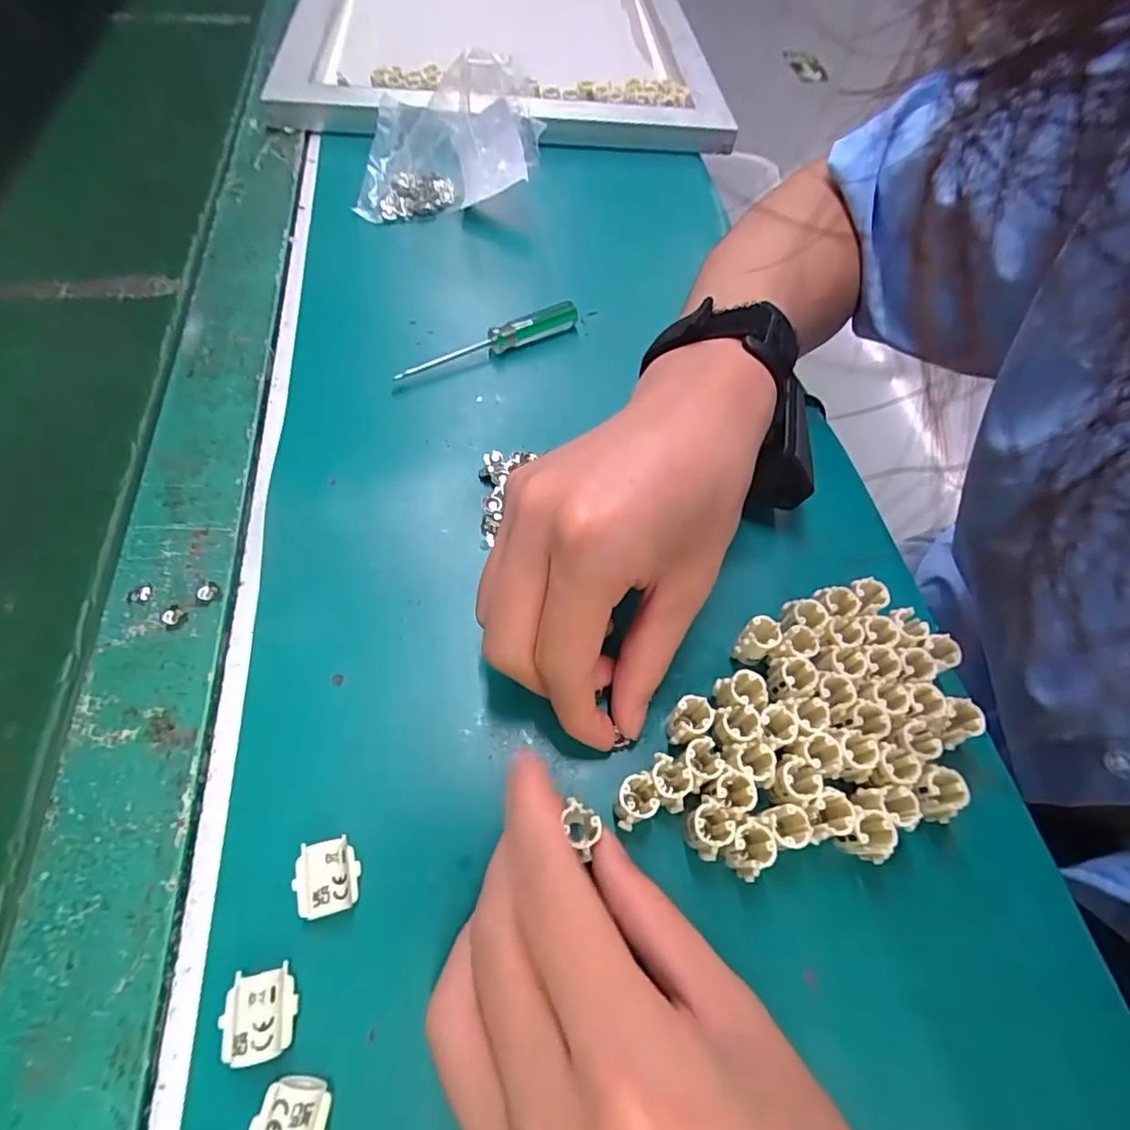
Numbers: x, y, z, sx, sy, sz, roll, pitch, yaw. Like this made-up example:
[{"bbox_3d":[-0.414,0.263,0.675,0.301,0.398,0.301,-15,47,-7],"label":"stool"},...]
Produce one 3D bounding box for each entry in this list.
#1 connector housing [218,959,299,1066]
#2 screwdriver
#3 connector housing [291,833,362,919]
[{"bbox_3d":[-0.092,0.135,0.170,0.019,0.011,0.022,-14,62,-12],"label":"connector housing"},{"bbox_3d":[-0.043,-0.129,0.327,0.114,0.013,0.012,-28,66,-19],"label":"screwdriver"},{"bbox_3d":[-0.080,0.104,0.190,0.018,0.011,0.022,-13,62,-12],"label":"connector housing"}]

